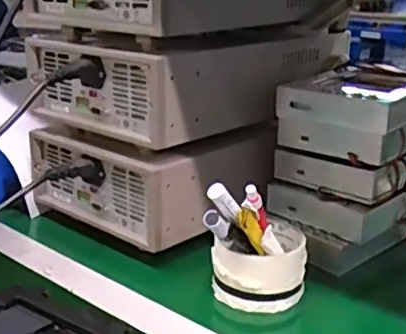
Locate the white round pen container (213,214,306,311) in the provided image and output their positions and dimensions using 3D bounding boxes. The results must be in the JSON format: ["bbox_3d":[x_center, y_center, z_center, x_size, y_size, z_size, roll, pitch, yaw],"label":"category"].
[{"bbox_3d":[0.052,0.091,0.581,0.083,0.058,0.083,1,19,0],"label":"white round pen container"}]

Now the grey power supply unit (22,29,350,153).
[{"bbox_3d":[-0.015,-0.110,0.739,0.217,0.100,0.322,16,24,39],"label":"grey power supply unit"}]

